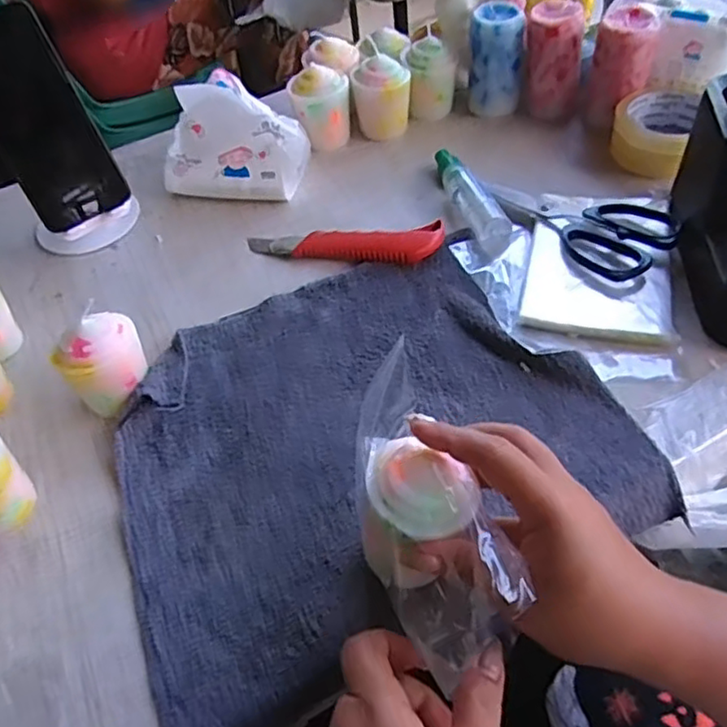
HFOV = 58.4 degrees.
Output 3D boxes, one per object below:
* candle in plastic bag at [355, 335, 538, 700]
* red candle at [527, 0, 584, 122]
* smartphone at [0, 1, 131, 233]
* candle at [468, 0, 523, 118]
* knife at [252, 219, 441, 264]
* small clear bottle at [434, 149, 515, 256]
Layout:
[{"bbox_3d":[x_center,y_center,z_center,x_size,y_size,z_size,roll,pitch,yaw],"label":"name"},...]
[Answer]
[{"bbox_3d":[0.028,0.067,0.313,0.057,0.050,0.136,-16,66,-7],"label":"candle in plastic bag"},{"bbox_3d":[0.182,-0.291,0.626,0.048,0.092,0.048,1,51,7],"label":"red candle"},{"bbox_3d":[-0.255,-0.191,0.516,0.073,0.159,0.013,-30,27,-17],"label":"smartphone"},{"bbox_3d":[0.131,-0.294,0.647,0.049,0.106,0.043,-1,51,6],"label":"candle"},{"bbox_3d":[-0.018,-0.101,0.547,0.168,0.017,0.033,3,51,9],"label":"knife"},{"bbox_3d":[0.092,-0.148,0.568,0.030,0.024,0.140,-16,51,-7],"label":"small clear bottle"}]

